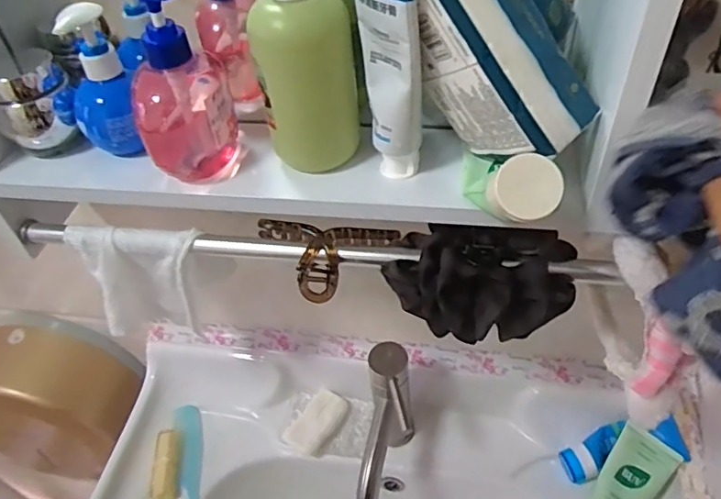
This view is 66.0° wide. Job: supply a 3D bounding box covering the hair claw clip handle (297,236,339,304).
[{"bbox_3d":[-0.034,0.017,0.466,0.033,0.033,0.042,-5,45,1],"label":"hair claw clip handle"}]

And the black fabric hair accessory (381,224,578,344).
[{"bbox_3d":[0.094,0.026,0.441,0.148,0.069,0.073,3,45,9],"label":"black fabric hair accessory"}]

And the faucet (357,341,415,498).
[{"bbox_3d":[0.028,0.220,0.628,0.054,0.175,0.160,3,45,9],"label":"faucet"}]

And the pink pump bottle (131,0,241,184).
[{"bbox_3d":[-0.135,-0.123,0.416,0.069,0.142,0.066,-15,45,-8],"label":"pink pump bottle"}]

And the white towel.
[{"bbox_3d":[-0.203,0.038,0.520,0.122,0.119,0.049,4,45,10],"label":"white towel"}]

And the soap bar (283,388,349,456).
[{"bbox_3d":[-0.057,0.225,0.726,0.047,0.029,0.083,26,53,29],"label":"soap bar"}]

